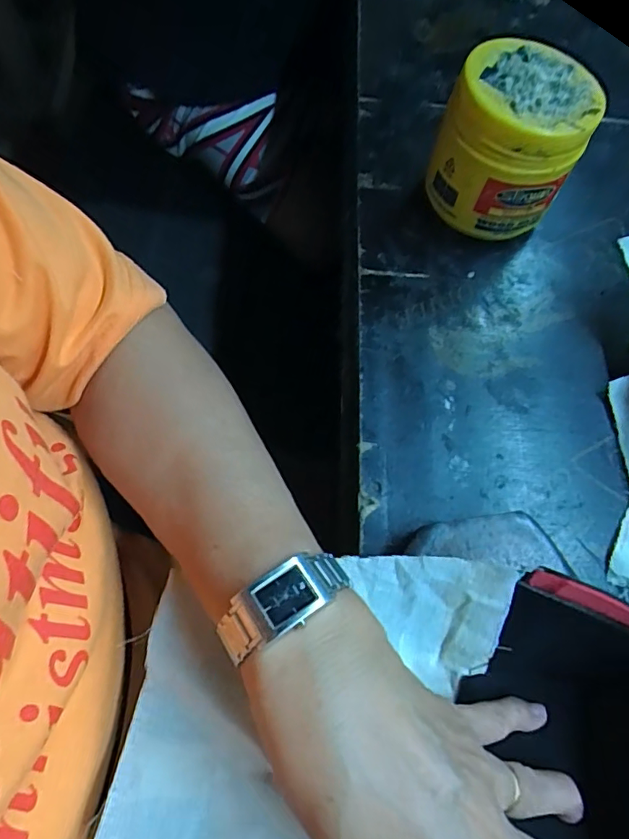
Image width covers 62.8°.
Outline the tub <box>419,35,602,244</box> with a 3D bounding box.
[{"bbox_3d":[0.127,-0.182,0.352,0.090,0.101,0.080,18,69,5],"label":"tub"}]

